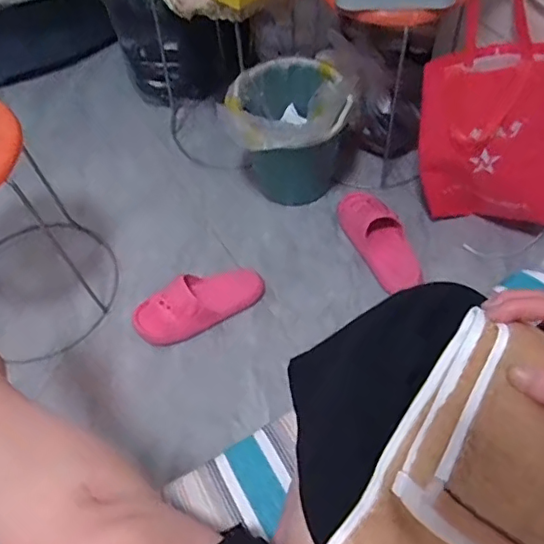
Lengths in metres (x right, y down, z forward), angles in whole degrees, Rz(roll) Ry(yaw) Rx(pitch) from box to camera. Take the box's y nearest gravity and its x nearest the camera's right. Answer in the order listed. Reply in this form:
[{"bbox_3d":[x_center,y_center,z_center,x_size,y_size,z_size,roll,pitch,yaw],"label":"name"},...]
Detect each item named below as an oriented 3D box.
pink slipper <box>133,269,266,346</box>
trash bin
[{"bbox_3d":[-0.145,0.055,1.134,0.272,0.076,0.107,-30,61,-16],"label":"pink slipper"},{"bbox_3d":[0.045,-0.304,1.267,0.266,0.294,0.307,6,57,6],"label":"trash bin"}]

